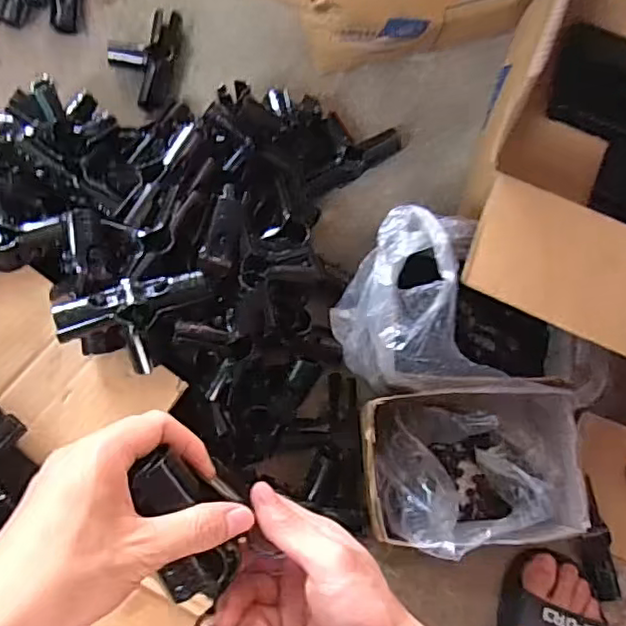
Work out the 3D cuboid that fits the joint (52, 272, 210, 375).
[{"bbox_3d":[-0.152,0.004,0.546,0.130,0.049,0.078,-27,78,-8],"label":"joint"}]

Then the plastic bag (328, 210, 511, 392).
[{"bbox_3d":[0.098,-0.006,0.657,0.140,0.137,0.179,-6,76,-3],"label":"plastic bag"}]

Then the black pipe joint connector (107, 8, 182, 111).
[{"bbox_3d":[-0.215,-0.323,0.786,0.085,0.033,0.140,2,76,-1],"label":"black pipe joint connector"}]

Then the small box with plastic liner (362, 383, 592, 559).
[{"bbox_3d":[0.157,0.157,0.638,0.208,0.102,0.156,-2,76,-2],"label":"small box with plastic liner"}]

